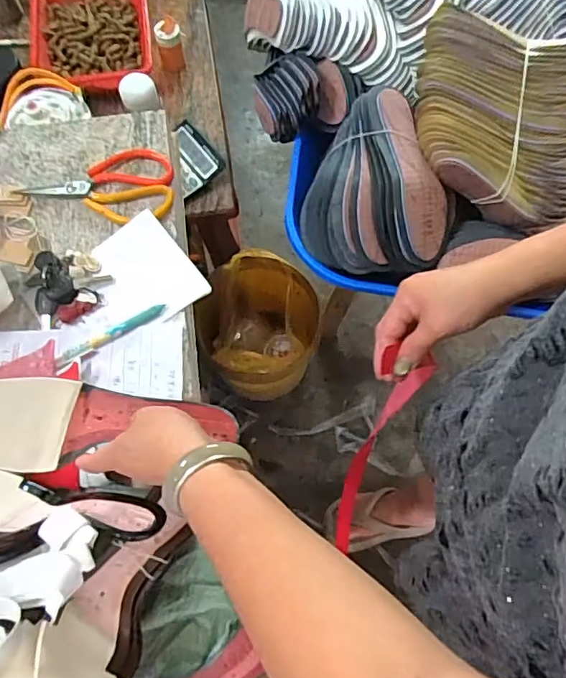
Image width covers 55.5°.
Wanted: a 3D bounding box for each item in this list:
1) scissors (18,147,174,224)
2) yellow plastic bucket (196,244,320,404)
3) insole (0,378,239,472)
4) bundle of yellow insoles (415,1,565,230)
[{"bbox_3d":[-0.226,-0.184,0.658,0.177,0.011,0.100,-7,70,-3],"label":"scissors"},{"bbox_3d":[-0.059,-0.015,1.228,0.253,0.271,0.273,0,70,0],"label":"yellow plastic bucket"},{"bbox_3d":[-0.164,0.077,0.502,0.233,0.050,0.079,0,69,-17],"label":"insole"},{"bbox_3d":[0.314,-0.293,0.726,0.260,0.127,0.242,5,70,2],"label":"bundle of yellow insoles"}]

